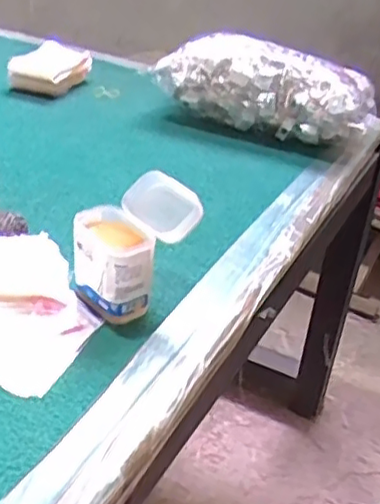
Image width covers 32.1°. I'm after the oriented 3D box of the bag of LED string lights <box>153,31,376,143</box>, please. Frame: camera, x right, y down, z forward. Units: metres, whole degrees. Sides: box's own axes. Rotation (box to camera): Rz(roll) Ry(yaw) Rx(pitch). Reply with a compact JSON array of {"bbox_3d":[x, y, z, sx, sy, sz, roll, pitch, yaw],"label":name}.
[{"bbox_3d":[0.093,-0.213,0.863,0.264,0.115,0.108,20,34,20],"label":"bag of LED string lights"}]

